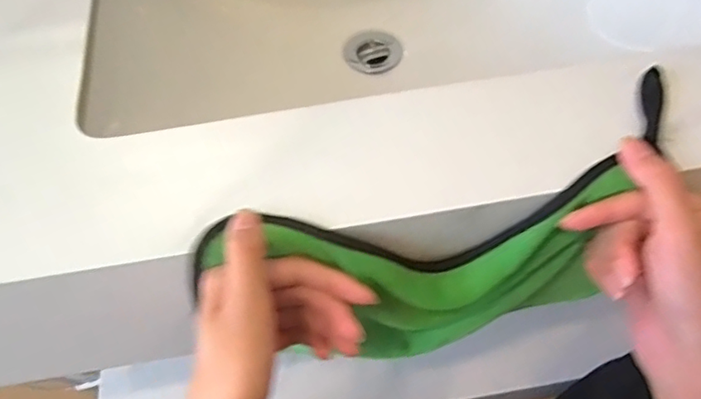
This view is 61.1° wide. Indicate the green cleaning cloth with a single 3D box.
[{"bbox_3d":[0.061,0.045,0.387,0.288,0.163,0.067,-18,58,-8],"label":"green cleaning cloth"}]

